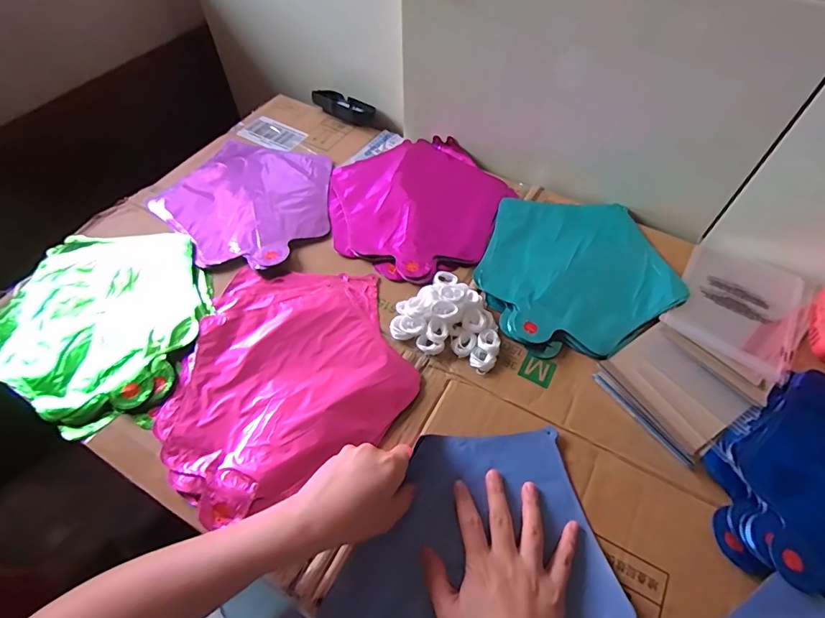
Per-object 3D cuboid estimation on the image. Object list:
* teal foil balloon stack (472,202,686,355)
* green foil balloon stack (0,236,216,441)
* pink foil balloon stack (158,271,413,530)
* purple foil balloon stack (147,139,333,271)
[{"bbox_3d":[0.199,-0.051,0.546,0.229,0.014,0.233,3,55,1],"label":"teal foil balloon stack"},{"bbox_3d":[-0.348,0.010,0.504,0.248,0.032,0.222,18,57,11],"label":"green foil balloon stack"},{"bbox_3d":[-0.137,0.059,0.469,0.241,0.008,0.246,-21,58,-15],"label":"pink foil balloon stack"},{"bbox_3d":[-0.216,-0.156,0.613,0.219,0.009,0.247,-36,63,-23],"label":"purple foil balloon stack"}]

